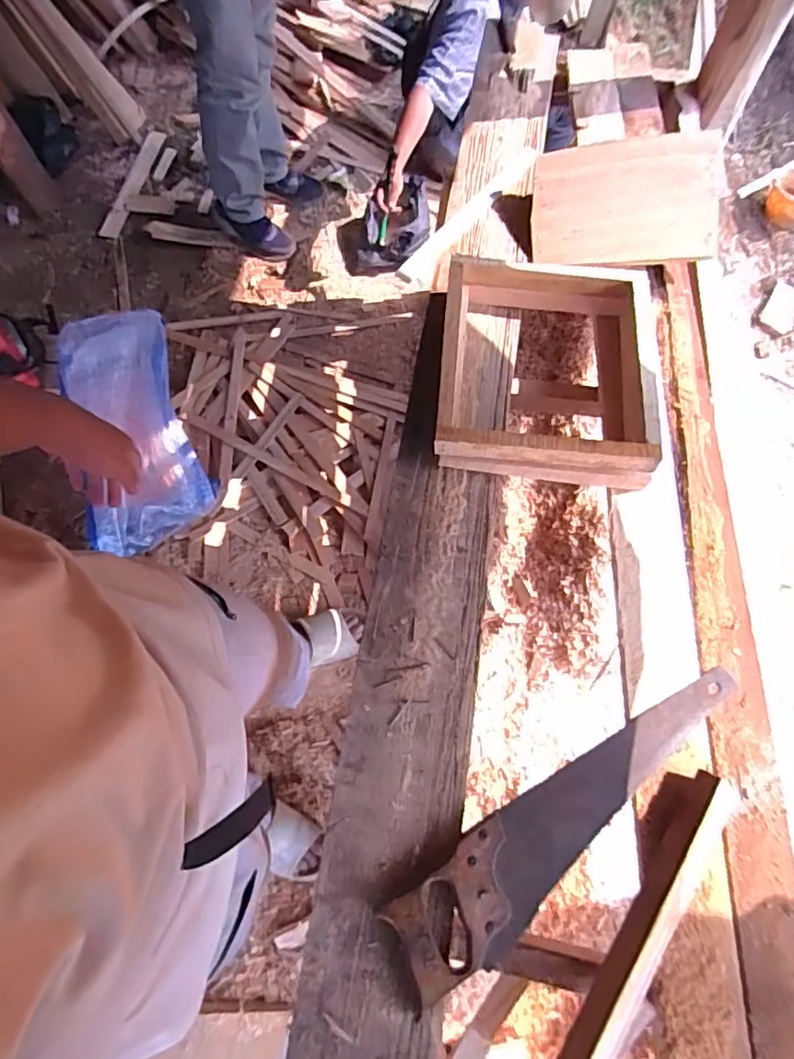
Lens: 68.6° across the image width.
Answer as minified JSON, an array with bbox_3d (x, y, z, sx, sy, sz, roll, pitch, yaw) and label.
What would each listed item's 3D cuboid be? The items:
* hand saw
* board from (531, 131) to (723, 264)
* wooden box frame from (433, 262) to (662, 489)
[{"bbox_3d":[0.209,0.321,0.675,0.494,0.023,0.103,-34,71,-15],"label":"hand saw"},{"bbox_3d":[0.371,-0.532,0.950,0.286,0.022,0.183,-1,99,10],"label":"board"},{"bbox_3d":[0.230,-0.231,0.858,0.330,0.105,0.331,6,66,1],"label":"wooden box frame"}]

